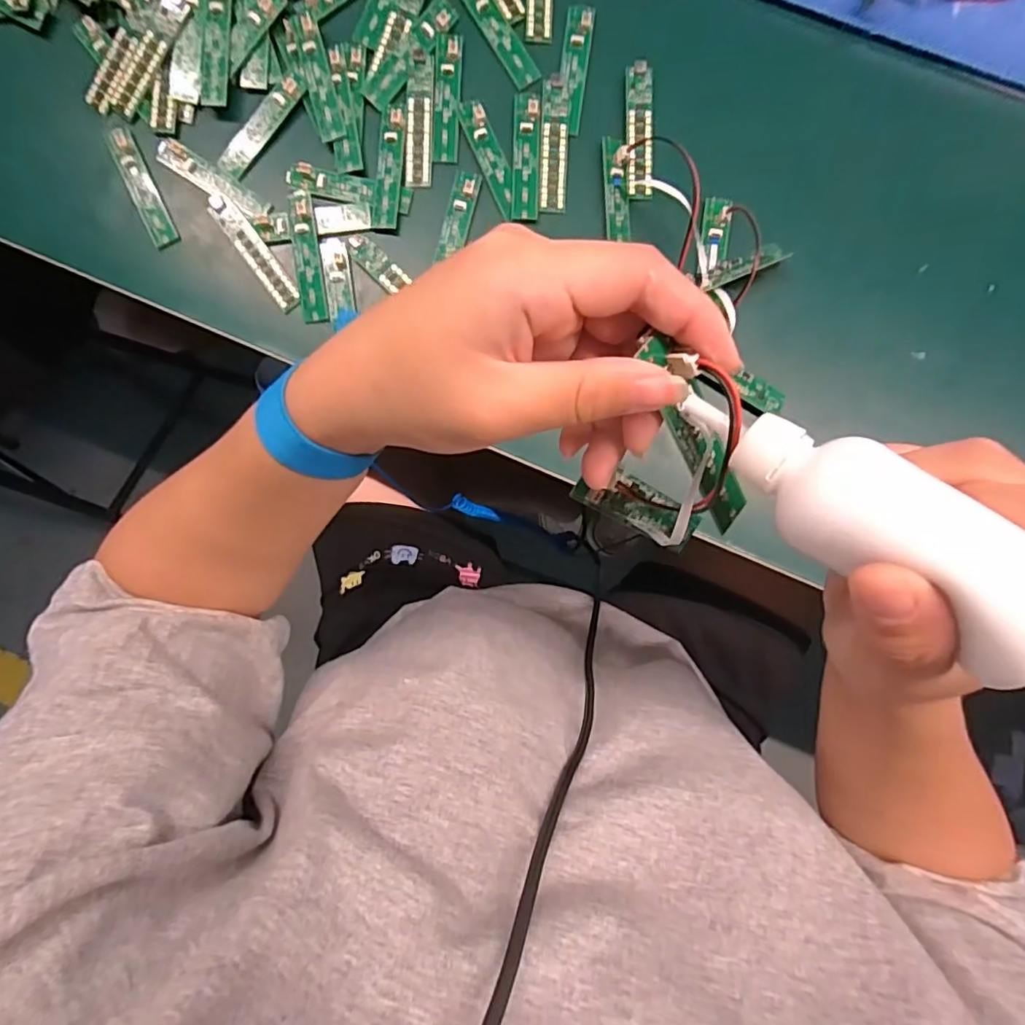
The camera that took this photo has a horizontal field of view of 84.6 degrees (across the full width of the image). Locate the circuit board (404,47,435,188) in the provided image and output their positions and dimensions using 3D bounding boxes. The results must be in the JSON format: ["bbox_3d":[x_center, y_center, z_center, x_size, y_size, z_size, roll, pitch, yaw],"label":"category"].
[{"bbox_3d":[-0.062,-0.264,0.376,0.018,0.004,0.090,3,89,1],"label":"circuit board"}]

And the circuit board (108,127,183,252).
[{"bbox_3d":[-0.251,-0.222,0.382,0.017,0.006,0.082,-21,88,0],"label":"circuit board"}]

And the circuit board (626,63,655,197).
[{"bbox_3d":[0.084,-0.250,0.370,0.017,0.005,0.084,-1,89,1],"label":"circuit board"}]

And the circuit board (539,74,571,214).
[{"bbox_3d":[0.028,-0.245,0.374,0.018,0.005,0.088,2,89,1],"label":"circuit board"}]

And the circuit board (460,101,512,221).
[{"bbox_3d":[-0.015,-0.237,0.375,0.016,0.004,0.079,-20,88,0],"label":"circuit board"}]

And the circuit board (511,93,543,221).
[{"bbox_3d":[0.009,-0.237,0.374,0.018,0.004,0.083,3,89,1],"label":"circuit board"}]

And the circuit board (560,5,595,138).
[{"bbox_3d":[0.041,-0.296,0.374,0.018,0.005,0.085,8,89,1],"label":"circuit board"}]

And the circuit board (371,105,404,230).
[{"bbox_3d":[-0.082,-0.229,0.373,0.018,0.004,0.078,6,89,1],"label":"circuit board"}]

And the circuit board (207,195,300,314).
[{"bbox_3d":[-0.174,-0.175,0.379,0.017,0.007,0.087,-34,88,0],"label":"circuit board"}]

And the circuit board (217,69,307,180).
[{"bbox_3d":[-0.169,-0.261,0.377,0.019,0.005,0.076,40,90,2],"label":"circuit board"}]

